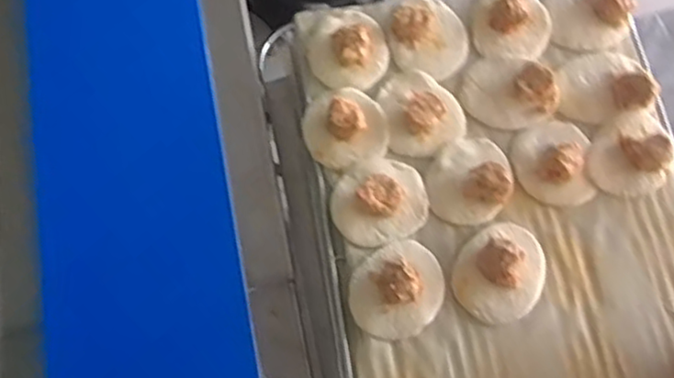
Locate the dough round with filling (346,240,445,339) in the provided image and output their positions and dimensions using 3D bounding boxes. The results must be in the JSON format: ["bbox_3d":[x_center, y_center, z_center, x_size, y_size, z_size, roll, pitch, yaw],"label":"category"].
[{"bbox_3d":[0.061,0.098,0.691,0.099,0.023,0.086,-40,76,-15],"label":"dough round with filling"}]

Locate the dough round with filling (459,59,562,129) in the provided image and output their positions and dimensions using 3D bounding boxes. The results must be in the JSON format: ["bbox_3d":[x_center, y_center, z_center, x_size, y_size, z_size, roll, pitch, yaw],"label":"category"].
[{"bbox_3d":[0.192,-0.108,0.776,0.100,0.034,0.084,30,71,9],"label":"dough round with filling"}]

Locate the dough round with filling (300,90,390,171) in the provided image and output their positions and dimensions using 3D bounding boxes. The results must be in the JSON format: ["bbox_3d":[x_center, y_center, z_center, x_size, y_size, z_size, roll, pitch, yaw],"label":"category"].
[{"bbox_3d":[0.010,-0.069,0.756,0.091,0.029,0.089,1,69,-2],"label":"dough round with filling"}]

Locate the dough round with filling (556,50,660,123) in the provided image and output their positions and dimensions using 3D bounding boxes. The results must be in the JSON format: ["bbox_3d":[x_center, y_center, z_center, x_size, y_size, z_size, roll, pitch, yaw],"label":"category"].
[{"bbox_3d":[0.299,-0.120,0.783,0.104,0.026,0.084,-15,71,-7],"label":"dough round with filling"}]

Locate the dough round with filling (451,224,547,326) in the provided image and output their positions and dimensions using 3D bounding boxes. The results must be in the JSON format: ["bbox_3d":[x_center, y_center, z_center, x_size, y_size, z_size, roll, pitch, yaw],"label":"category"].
[{"bbox_3d":[0.169,0.081,0.703,0.104,0.034,0.088,-41,76,-15],"label":"dough round with filling"}]

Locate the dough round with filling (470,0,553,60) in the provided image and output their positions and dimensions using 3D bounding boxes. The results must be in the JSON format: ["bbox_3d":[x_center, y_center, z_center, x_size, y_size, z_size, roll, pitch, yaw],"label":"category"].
[{"bbox_3d":[0.205,-0.194,0.813,0.094,0.025,0.088,1,69,-2],"label":"dough round with filling"}]

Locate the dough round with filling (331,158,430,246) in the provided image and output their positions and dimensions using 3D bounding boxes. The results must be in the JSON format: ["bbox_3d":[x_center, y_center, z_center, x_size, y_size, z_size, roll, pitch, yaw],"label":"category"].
[{"bbox_3d":[0.046,0.010,0.723,0.102,0.033,0.087,-19,71,-9],"label":"dough round with filling"}]

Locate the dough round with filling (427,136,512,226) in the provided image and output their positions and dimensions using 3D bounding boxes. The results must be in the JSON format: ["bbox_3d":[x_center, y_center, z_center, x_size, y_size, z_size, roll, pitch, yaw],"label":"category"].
[{"bbox_3d":[0.141,-0.013,0.739,0.082,0.033,0.100,17,70,5],"label":"dough round with filling"}]

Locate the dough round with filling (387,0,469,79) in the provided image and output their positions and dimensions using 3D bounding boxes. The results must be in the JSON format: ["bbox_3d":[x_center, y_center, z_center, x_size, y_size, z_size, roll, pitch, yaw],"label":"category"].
[{"bbox_3d":[0.107,-0.178,0.802,0.087,0.026,0.108,-14,71,-7],"label":"dough round with filling"}]

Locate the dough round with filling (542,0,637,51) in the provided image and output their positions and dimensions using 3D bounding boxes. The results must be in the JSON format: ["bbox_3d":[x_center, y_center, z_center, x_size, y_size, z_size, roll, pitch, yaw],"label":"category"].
[{"bbox_3d":[0.303,-0.204,0.818,0.099,0.028,0.081,-10,70,-6],"label":"dough round with filling"}]

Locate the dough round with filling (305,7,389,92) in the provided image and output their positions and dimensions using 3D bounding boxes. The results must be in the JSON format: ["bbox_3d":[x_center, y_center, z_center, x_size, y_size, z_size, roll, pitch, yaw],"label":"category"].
[{"bbox_3d":[0.012,-0.164,0.793,0.091,0.024,0.102,7,69,1],"label":"dough round with filling"}]

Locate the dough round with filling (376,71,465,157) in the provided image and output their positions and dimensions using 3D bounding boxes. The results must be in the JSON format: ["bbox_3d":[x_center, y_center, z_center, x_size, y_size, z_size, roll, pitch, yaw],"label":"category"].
[{"bbox_3d":[0.094,-0.089,0.767,0.083,0.027,0.101,-12,70,-6],"label":"dough round with filling"}]

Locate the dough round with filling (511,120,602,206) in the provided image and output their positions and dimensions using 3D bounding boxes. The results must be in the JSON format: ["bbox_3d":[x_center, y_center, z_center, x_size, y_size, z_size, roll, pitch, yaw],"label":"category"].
[{"bbox_3d":[0.236,-0.033,0.750,0.085,0.030,0.098,-2,69,-3],"label":"dough round with filling"}]

